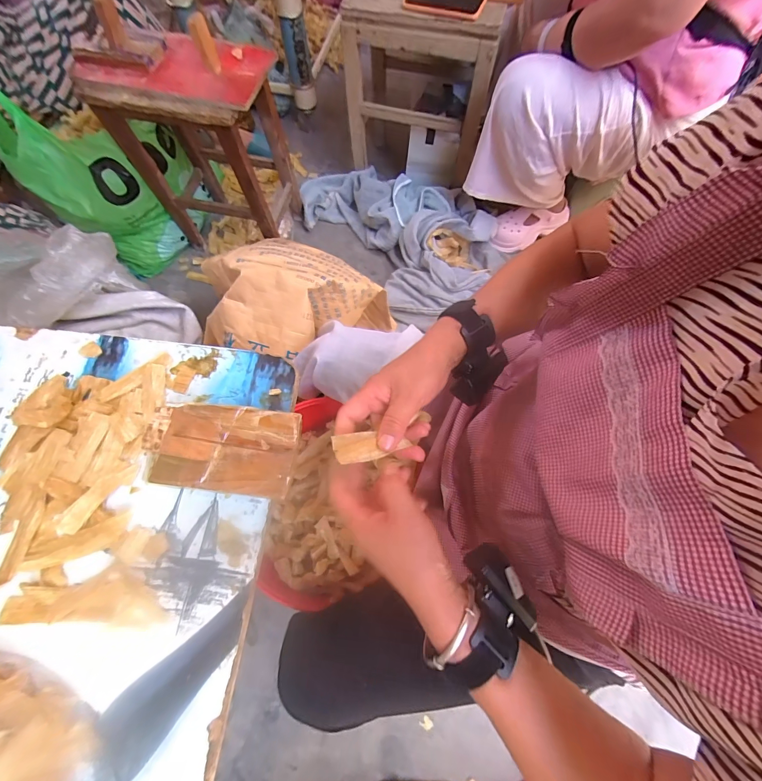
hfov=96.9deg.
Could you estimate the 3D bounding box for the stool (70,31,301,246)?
[{"bbox_3d":[-0.404,-0.576,0.833,0.363,0.416,0.222,17,71,6],"label":"stool"}]

